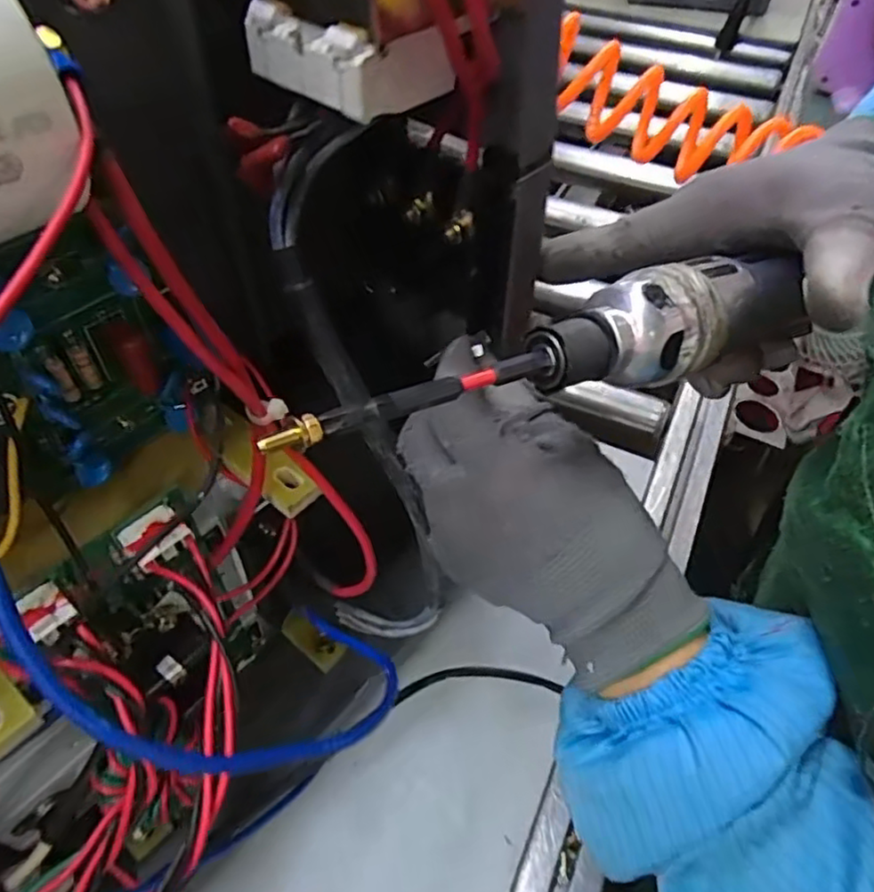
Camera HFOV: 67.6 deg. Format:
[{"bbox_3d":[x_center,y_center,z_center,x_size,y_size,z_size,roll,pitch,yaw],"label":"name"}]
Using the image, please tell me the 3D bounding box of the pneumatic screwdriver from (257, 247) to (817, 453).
[{"bbox_3d":[0.048,-0.034,0.216,0.217,0.029,0.036,-19,48,-27],"label":"pneumatic screwdriver"}]

